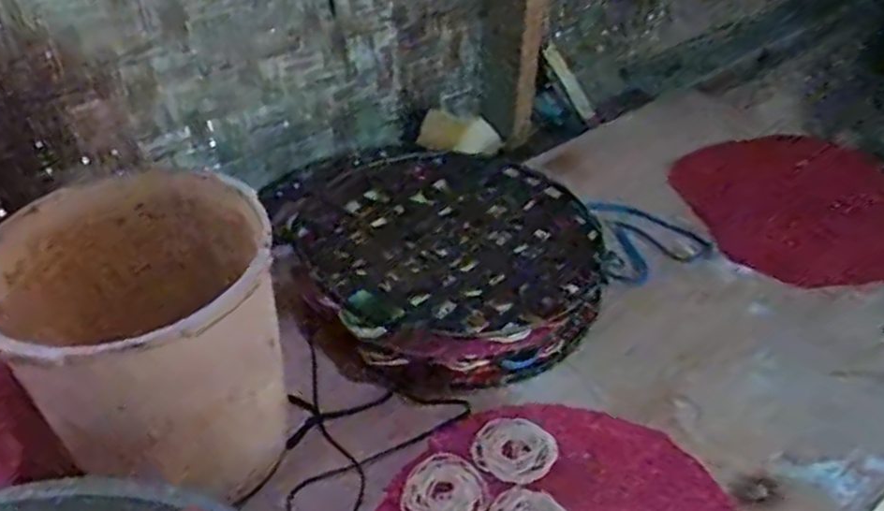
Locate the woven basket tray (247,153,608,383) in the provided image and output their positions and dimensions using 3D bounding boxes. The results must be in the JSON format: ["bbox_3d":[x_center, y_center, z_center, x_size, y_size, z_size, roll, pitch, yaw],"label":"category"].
[{"bbox_3d":[0.015,-0.006,0.903,0.356,0.074,0.368,-20,42,-21],"label":"woven basket tray"}]

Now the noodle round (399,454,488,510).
[{"bbox_3d":[0.003,0.219,0.689,0.073,0.005,0.075,-1,39,1],"label":"noodle round"}]

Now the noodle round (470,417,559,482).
[{"bbox_3d":[0.071,0.189,0.727,0.077,0.007,0.067,16,42,21],"label":"noodle round"}]

